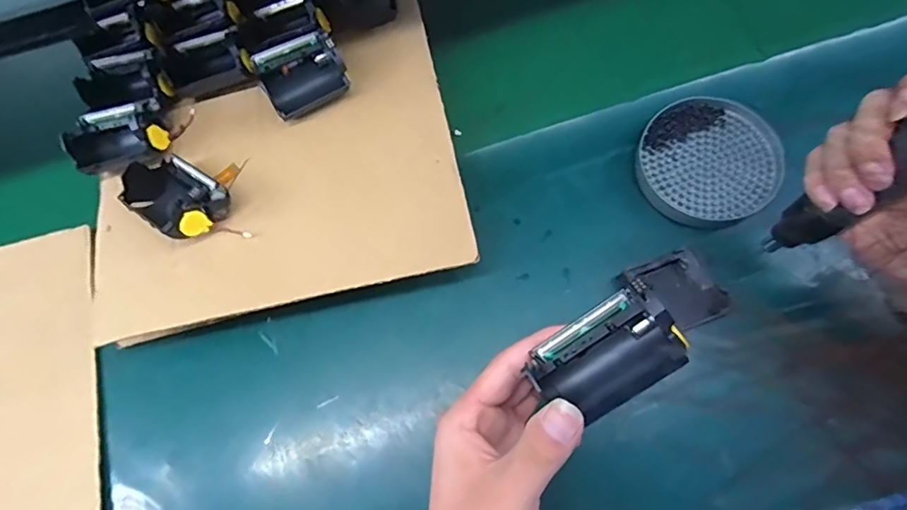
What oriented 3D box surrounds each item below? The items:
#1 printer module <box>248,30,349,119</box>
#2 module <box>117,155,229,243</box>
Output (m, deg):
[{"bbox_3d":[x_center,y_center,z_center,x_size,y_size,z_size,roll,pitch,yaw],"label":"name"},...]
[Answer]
[{"bbox_3d":[-0.128,-0.151,0.439,0.070,0.039,0.057,-25,71,-5],"label":"printer module"},{"bbox_3d":[-0.216,-0.047,0.399,0.073,0.045,0.054,33,76,14],"label":"module"}]

